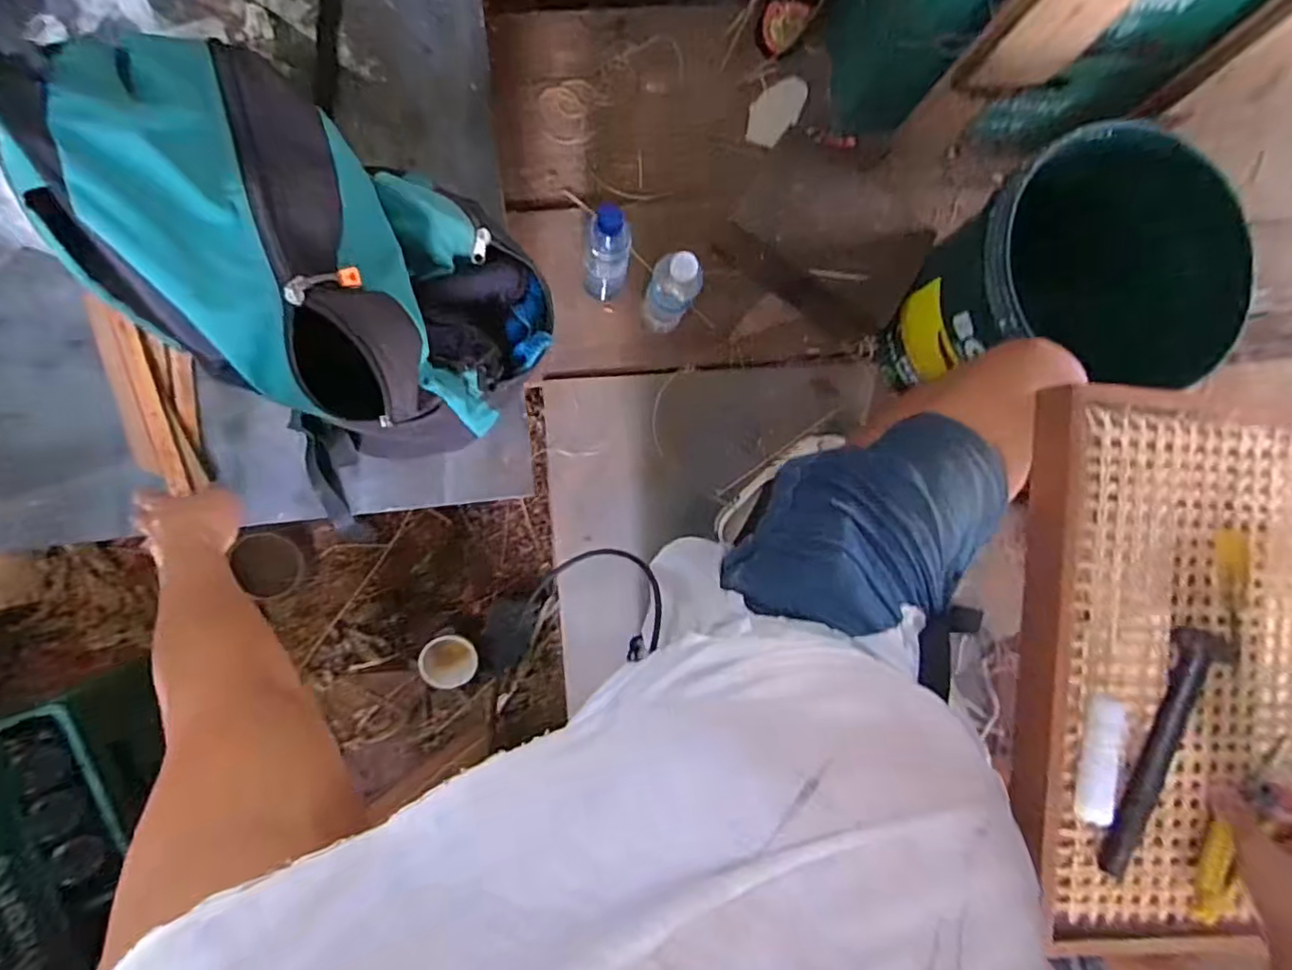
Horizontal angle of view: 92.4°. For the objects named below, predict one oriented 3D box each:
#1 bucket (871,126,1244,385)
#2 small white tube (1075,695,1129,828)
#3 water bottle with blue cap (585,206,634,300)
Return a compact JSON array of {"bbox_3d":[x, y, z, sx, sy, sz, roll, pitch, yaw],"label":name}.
[{"bbox_3d":[0.496,-0.264,0.791,0.275,0.300,0.258,0,94,-8],"label":"bucket"},{"bbox_3d":[0.382,0.230,0.516,0.030,0.017,0.104,7,93,-8],"label":"small white tube"},{"bbox_3d":[-0.048,-0.303,0.823,0.060,0.210,0.064,7,93,-8],"label":"water bottle with blue cap"}]

